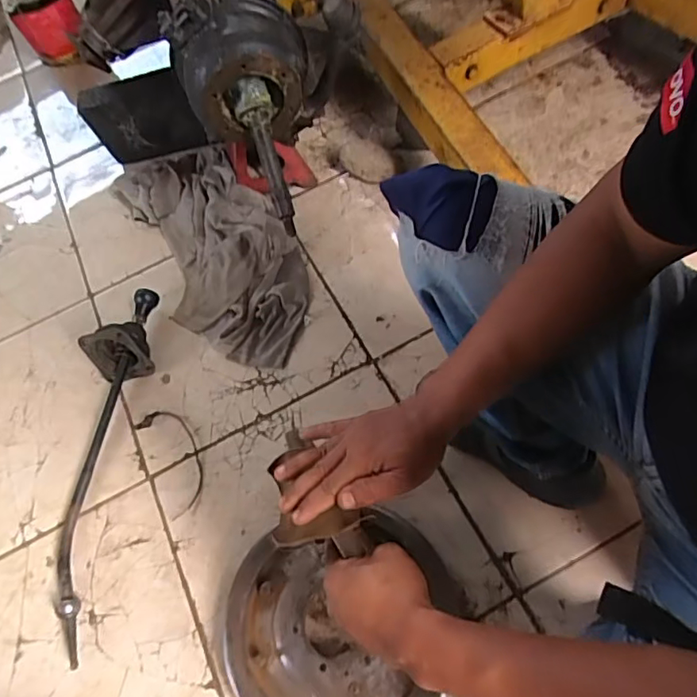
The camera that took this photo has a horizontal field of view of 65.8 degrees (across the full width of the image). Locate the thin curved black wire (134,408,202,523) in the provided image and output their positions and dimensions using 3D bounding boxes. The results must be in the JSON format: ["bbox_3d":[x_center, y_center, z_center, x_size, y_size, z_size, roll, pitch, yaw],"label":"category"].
[{"bbox_3d":[-0.287,0.179,0.891,0.081,0.009,0.188,-32,64,-8],"label":"thin curved black wire"}]

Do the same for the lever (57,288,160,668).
[{"bbox_3d":[-0.401,0.161,0.861,0.115,0.098,0.594,-2,63,5],"label":"lever"}]

